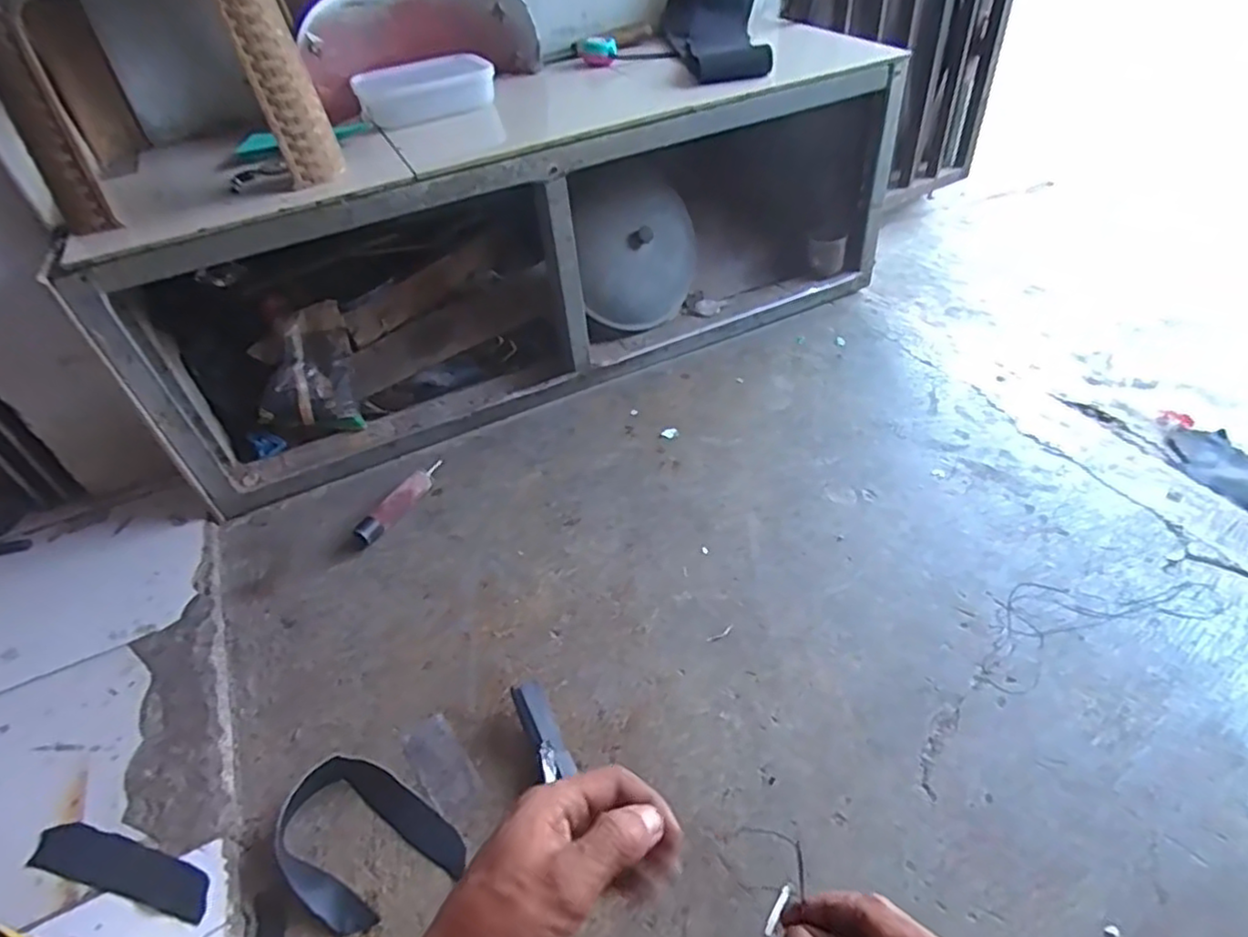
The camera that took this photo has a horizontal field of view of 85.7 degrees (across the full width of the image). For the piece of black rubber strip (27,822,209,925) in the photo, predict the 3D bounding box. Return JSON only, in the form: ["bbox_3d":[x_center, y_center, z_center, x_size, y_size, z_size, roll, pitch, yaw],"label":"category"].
[{"bbox_3d":[-0.478,0.383,0.644,0.204,0.009,0.044,7,47,14],"label":"piece of black rubber strip"}]

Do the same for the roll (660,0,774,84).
[{"bbox_3d":[0.161,-0.827,1.214,0.186,0.202,0.100,-7,43,-1],"label":"roll"}]

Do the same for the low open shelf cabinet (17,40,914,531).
[{"bbox_3d":[-0.147,-0.370,1.123,1.196,0.400,0.326,-22,45,-16],"label":"low open shelf cabinet"}]

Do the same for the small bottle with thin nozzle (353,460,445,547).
[{"bbox_3d":[-0.319,0.045,0.975,0.034,0.026,0.163,23,51,28],"label":"small bottle with thin nozzle"}]

